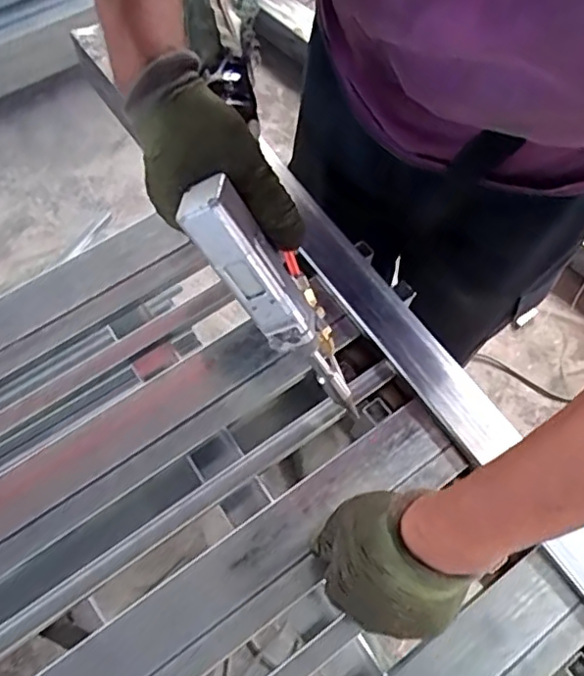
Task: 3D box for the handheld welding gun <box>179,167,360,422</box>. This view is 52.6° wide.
[{"bbox_3d":[-0.003,-0.020,0.440,0.040,0.223,0.048,15,63,44],"label":"handheld welding gun"}]

